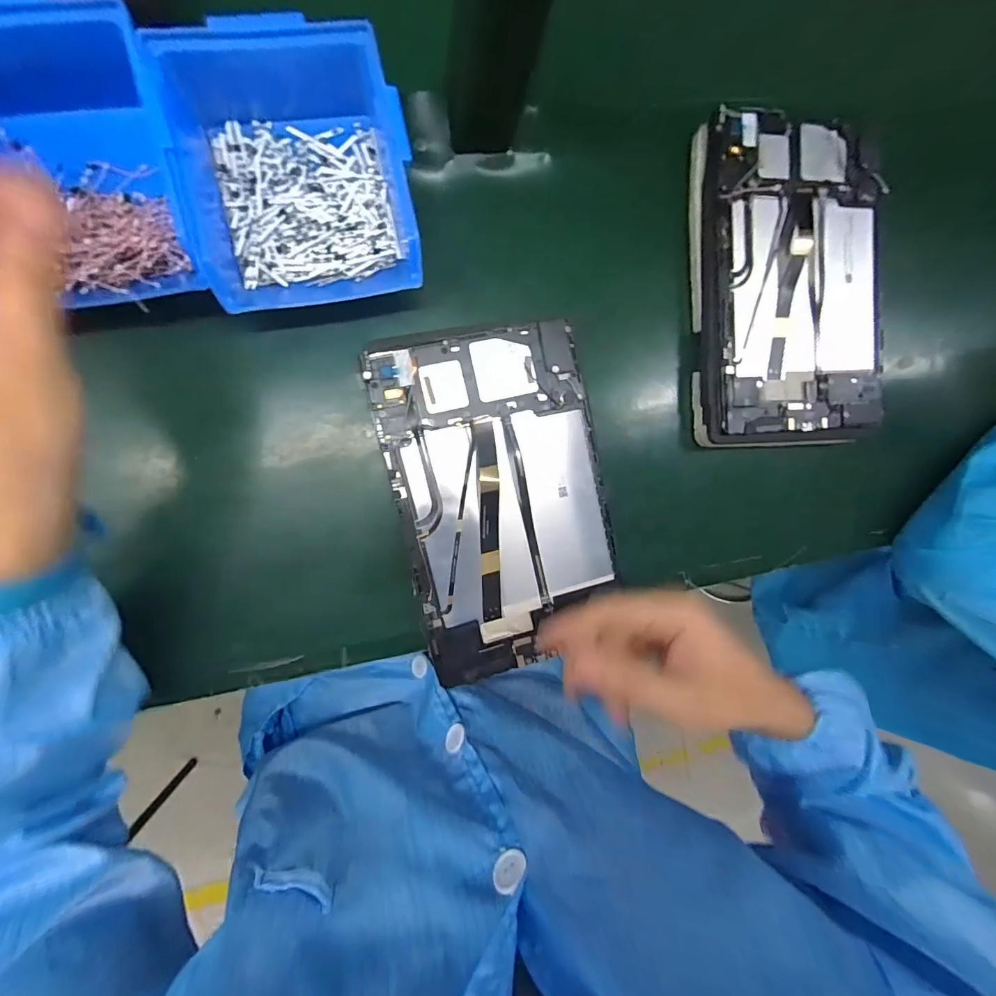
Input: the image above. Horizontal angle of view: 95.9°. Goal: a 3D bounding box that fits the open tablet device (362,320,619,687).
[{"bbox_3d":[0.006,0.003,0.321,0.147,0.016,0.235,-13,95,-9],"label":"open tablet device"}]

